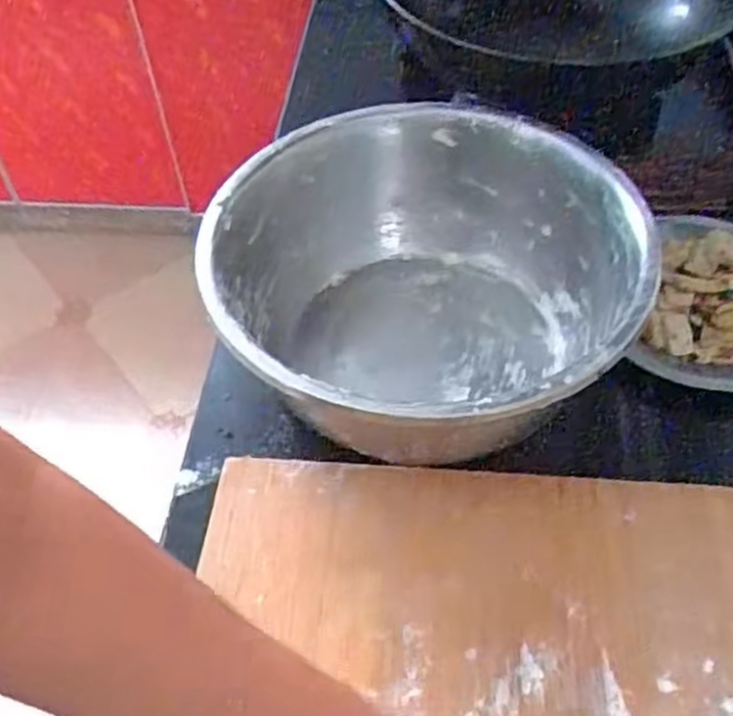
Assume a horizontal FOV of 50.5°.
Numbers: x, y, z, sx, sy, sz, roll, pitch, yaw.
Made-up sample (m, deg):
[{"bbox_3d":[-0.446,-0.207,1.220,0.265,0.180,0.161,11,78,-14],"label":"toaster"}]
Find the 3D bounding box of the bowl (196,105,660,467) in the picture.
[{"bbox_3d":[0.047,-0.051,0.635,0.308,0.152,0.320,-1,51,1],"label":"bowl"}]

